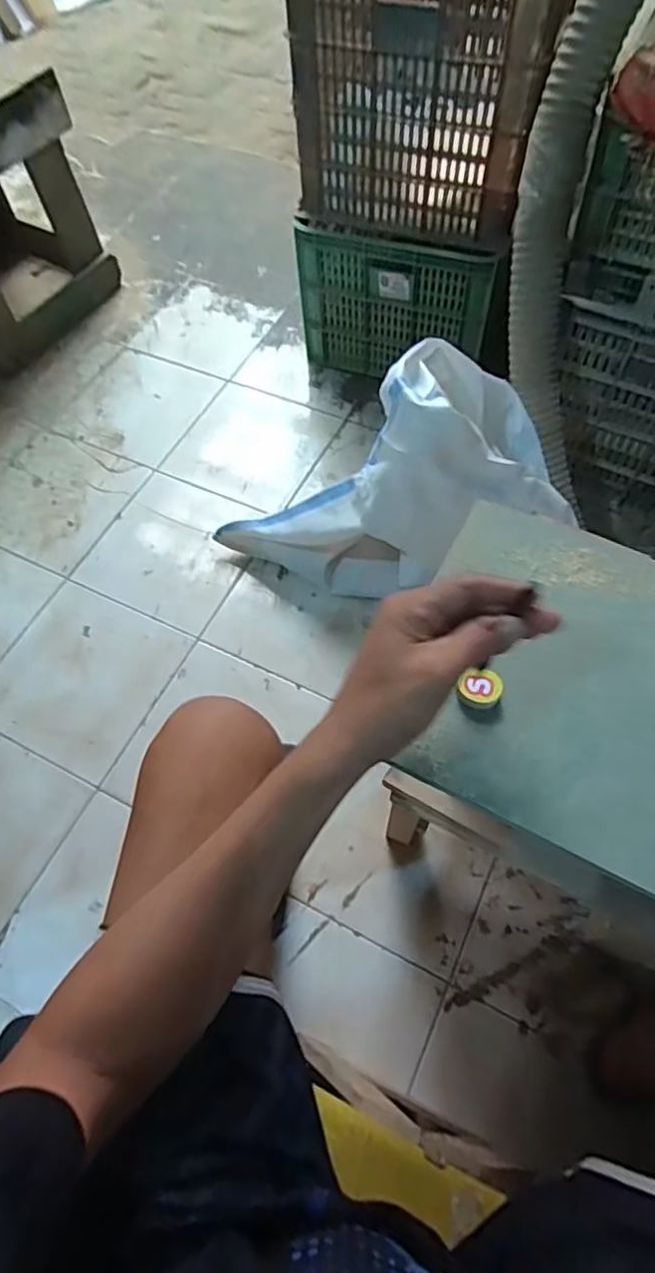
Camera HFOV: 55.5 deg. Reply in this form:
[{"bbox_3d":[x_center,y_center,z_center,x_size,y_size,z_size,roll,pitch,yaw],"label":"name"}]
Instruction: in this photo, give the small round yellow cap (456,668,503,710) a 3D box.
[{"bbox_3d":[0.108,0.037,0.438,0.030,0.013,0.024,8,64,6],"label":"small round yellow cap"}]

